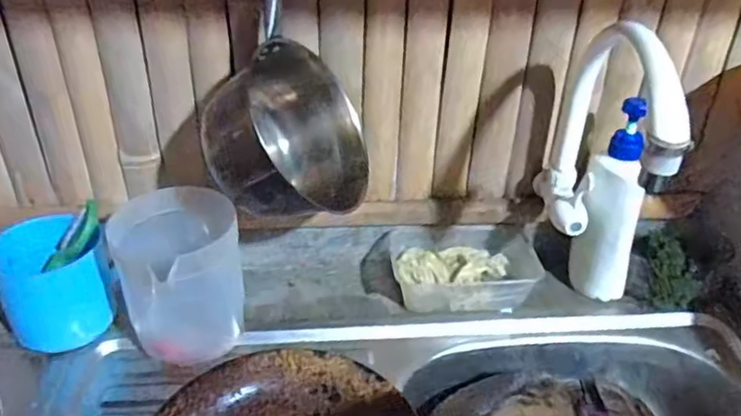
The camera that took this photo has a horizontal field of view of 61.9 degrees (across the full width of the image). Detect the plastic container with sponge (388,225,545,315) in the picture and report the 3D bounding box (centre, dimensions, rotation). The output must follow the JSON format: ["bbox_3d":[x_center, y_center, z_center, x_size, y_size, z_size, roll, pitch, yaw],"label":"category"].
[{"bbox_3d":[0.116,0.075,0.757,0.174,0.053,0.106,-1,33,-4],"label":"plastic container with sponge"}]

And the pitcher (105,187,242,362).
[{"bbox_3d":[-0.206,0.063,0.673,0.119,0.147,0.147,-12,35,-20],"label":"pitcher"}]

